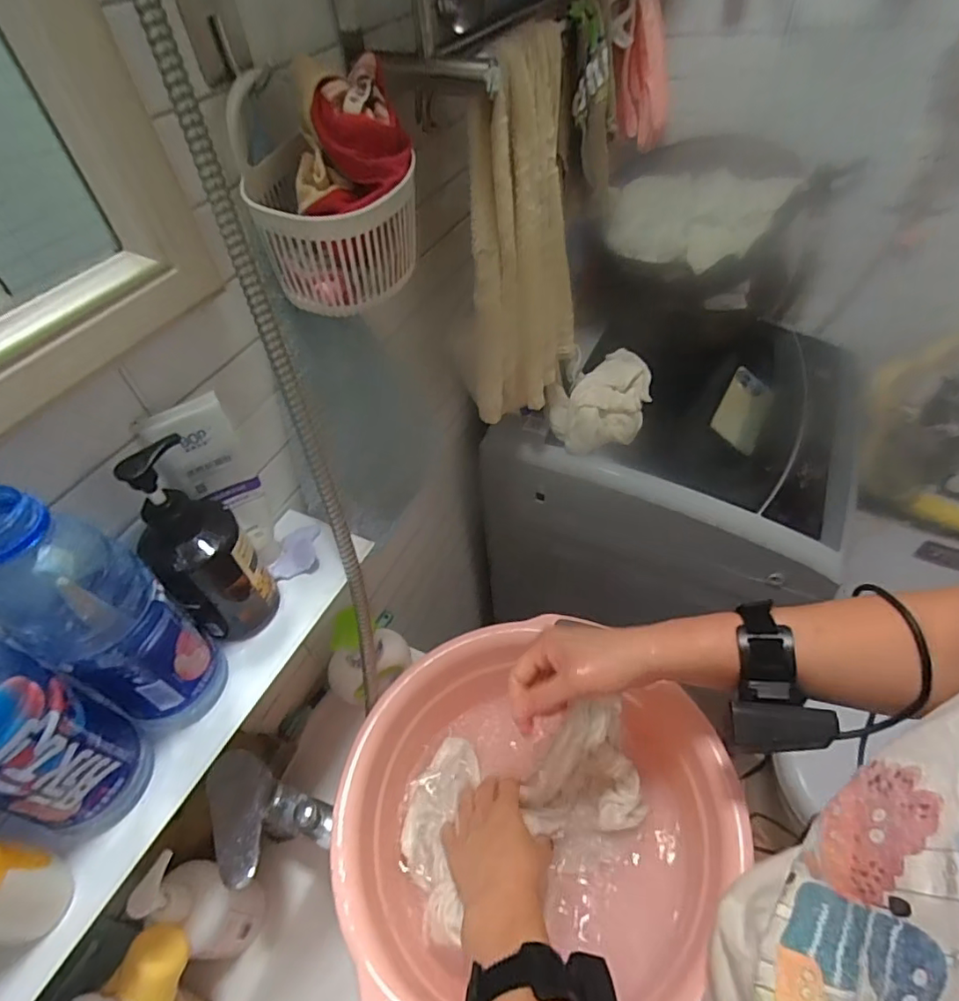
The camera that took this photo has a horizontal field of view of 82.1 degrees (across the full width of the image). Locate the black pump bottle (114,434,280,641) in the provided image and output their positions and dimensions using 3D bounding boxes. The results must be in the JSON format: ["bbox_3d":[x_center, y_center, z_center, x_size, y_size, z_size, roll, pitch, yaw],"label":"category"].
[{"bbox_3d":[-0.204,0.035,0.399,0.066,0.173,0.065,35,60,30],"label":"black pump bottle"}]

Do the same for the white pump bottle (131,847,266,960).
[{"bbox_3d":[-0.237,0.350,0.474,0.056,0.165,0.061,8,50,13],"label":"white pump bottle"}]

